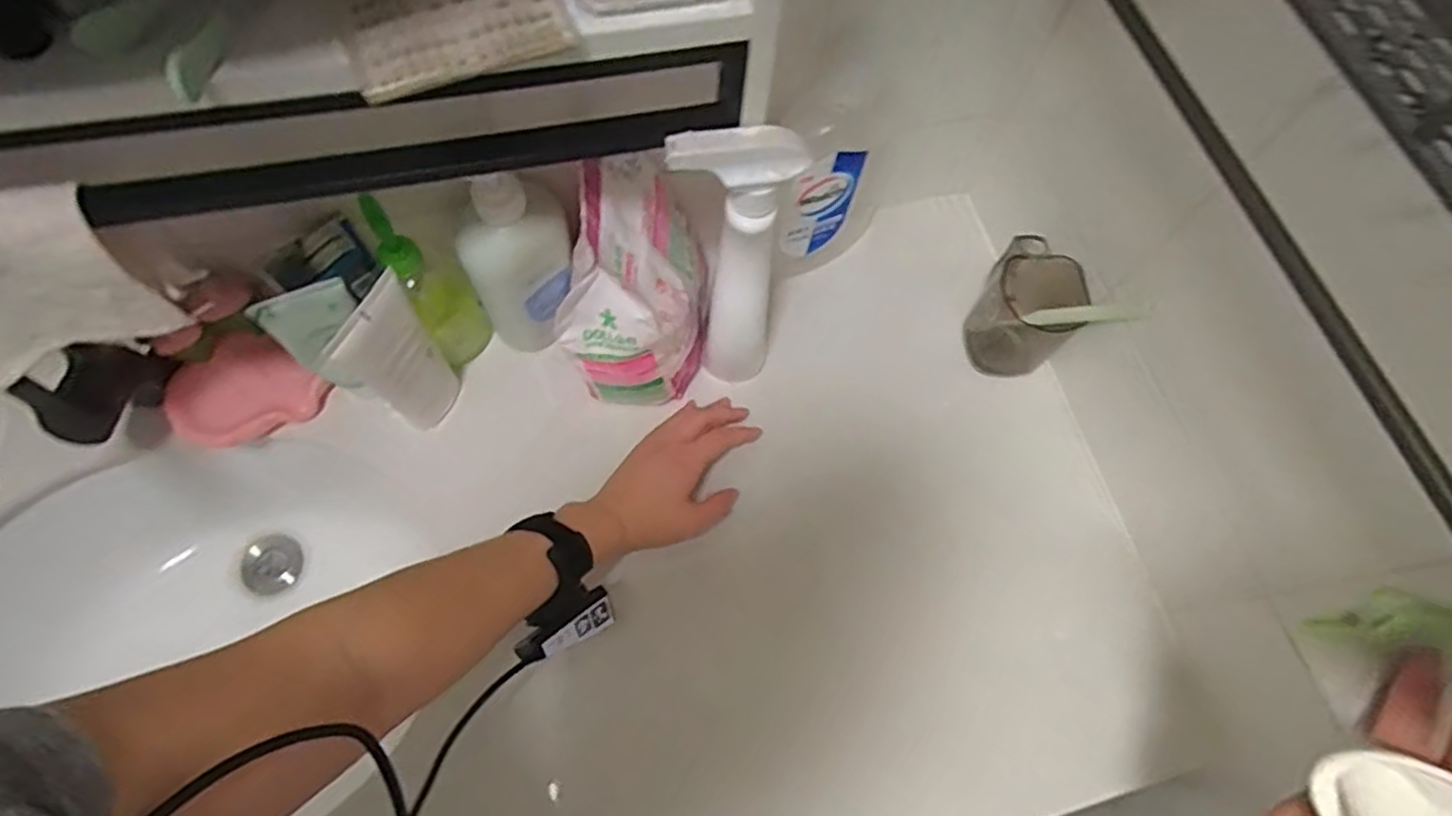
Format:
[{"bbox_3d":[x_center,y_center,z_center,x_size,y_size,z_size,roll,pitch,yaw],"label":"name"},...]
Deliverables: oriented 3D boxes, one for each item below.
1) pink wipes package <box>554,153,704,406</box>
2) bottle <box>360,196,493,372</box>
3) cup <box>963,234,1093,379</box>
[{"bbox_3d":[-0.066,-0.102,0.572,0.097,0.185,0.155,8,67,0],"label":"pink wipes package"},{"bbox_3d":[-0.241,-0.101,0.583,0.050,0.162,0.064,-34,73,-16],"label":"bottle"},{"bbox_3d":[0.278,-0.087,0.659,0.084,0.113,0.088,1,68,-3],"label":"cup"}]

